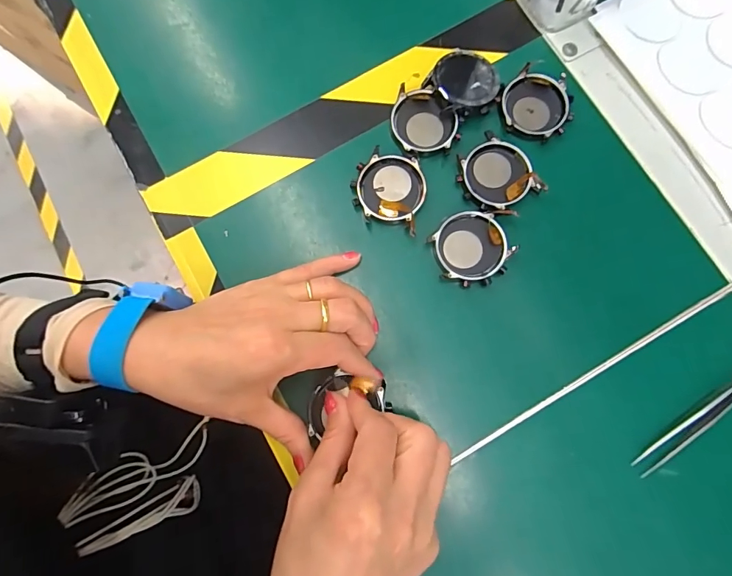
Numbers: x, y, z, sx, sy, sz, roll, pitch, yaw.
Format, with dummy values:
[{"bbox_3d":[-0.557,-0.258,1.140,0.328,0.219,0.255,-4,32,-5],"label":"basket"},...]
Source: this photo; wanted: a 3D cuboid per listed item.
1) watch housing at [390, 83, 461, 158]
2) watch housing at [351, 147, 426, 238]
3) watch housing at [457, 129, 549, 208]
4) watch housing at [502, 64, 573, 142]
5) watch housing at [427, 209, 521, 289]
[{"bbox_3d":[0.039,-0.112,0.286,0.042,0.004,0.046,-7,80,-1],"label":"watch housing"},{"bbox_3d":[0.015,-0.064,0.276,0.046,0.008,0.049,18,81,4],"label":"watch housing"},{"bbox_3d":[0.085,-0.076,0.278,0.047,0.007,0.048,-26,81,-4],"label":"watch housing"},{"bbox_3d":[0.116,-0.125,0.290,0.045,0.007,0.049,16,80,3],"label":"watch housing"},{"bbox_3d":[0.071,-0.027,0.271,0.053,0.006,0.046,-22,80,-3],"label":"watch housing"}]

